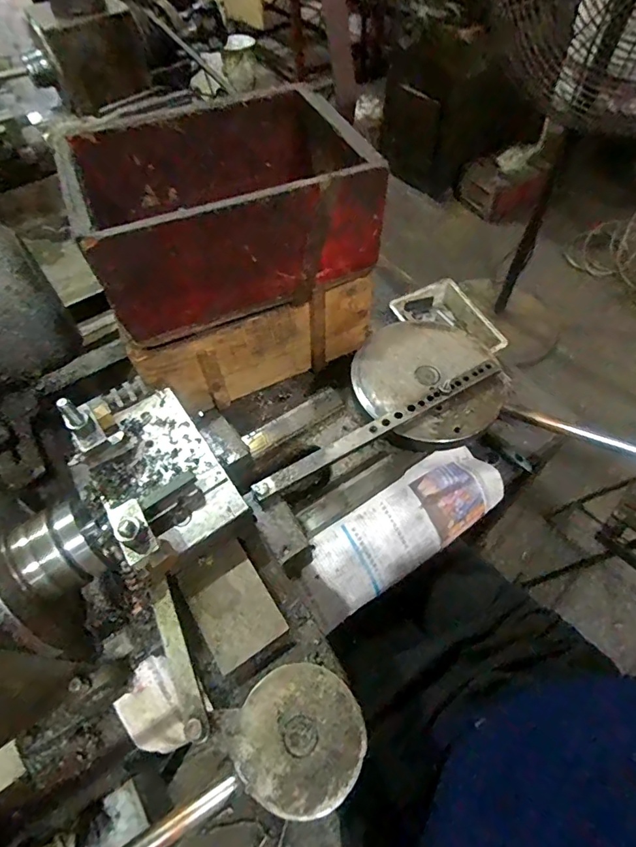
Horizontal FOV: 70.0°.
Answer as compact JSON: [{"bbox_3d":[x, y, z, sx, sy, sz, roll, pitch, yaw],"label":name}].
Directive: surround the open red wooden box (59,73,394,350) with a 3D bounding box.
[{"bbox_3d":[-0.115,-0.286,0.599,0.353,0.154,0.247,-22,58,-11],"label":"open red wooden box"}]

